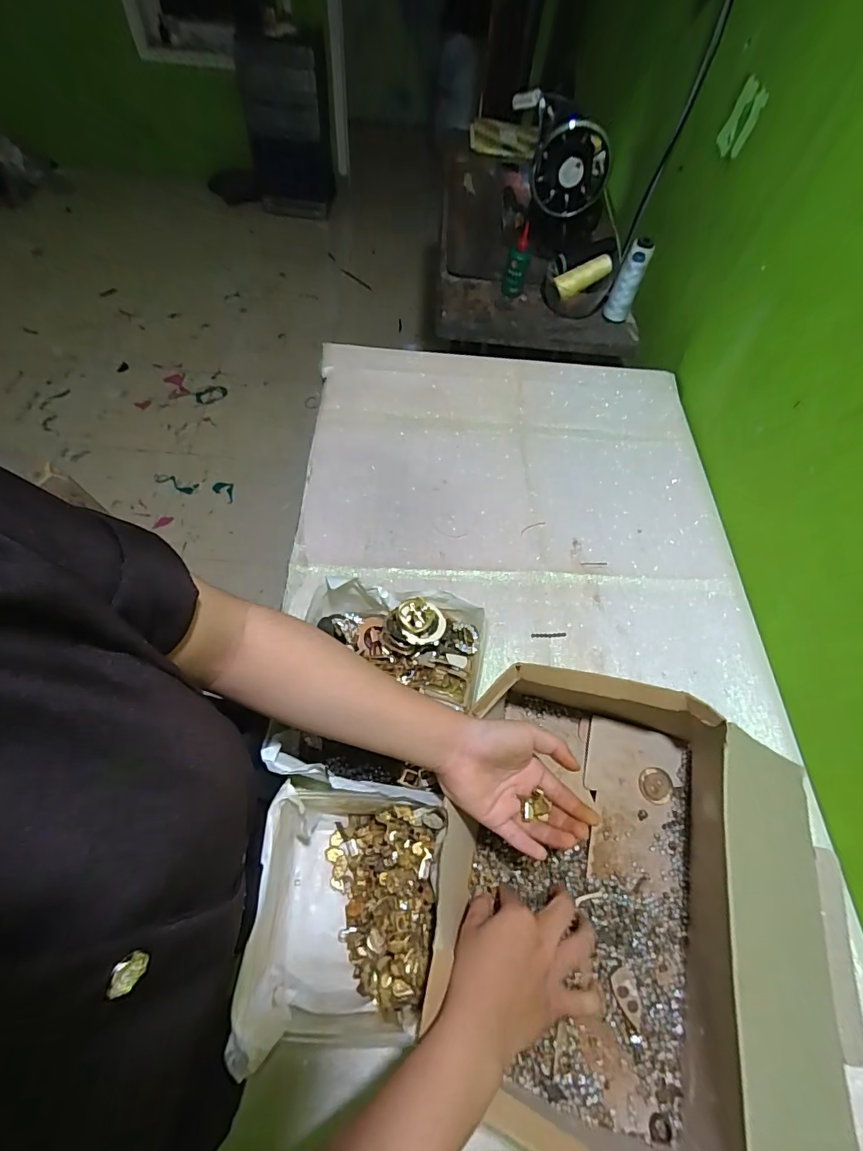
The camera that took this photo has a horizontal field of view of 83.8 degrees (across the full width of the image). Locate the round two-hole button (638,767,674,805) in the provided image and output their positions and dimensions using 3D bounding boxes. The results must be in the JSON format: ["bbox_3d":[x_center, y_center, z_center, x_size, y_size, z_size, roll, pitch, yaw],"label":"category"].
[{"bbox_3d":[0.228,0.214,0.489,0.033,0.004,0.034,2,61,-3],"label":"round two-hole button"}]

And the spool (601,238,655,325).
[{"bbox_3d":[0.366,-0.545,0.903,0.046,0.135,0.049,2,61,-3],"label":"spool"}]

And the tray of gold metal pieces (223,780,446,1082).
[{"bbox_3d":[-0.074,0.289,0.412,0.146,0.082,0.186,8,61,1],"label":"tray of gold metal pieces"}]

